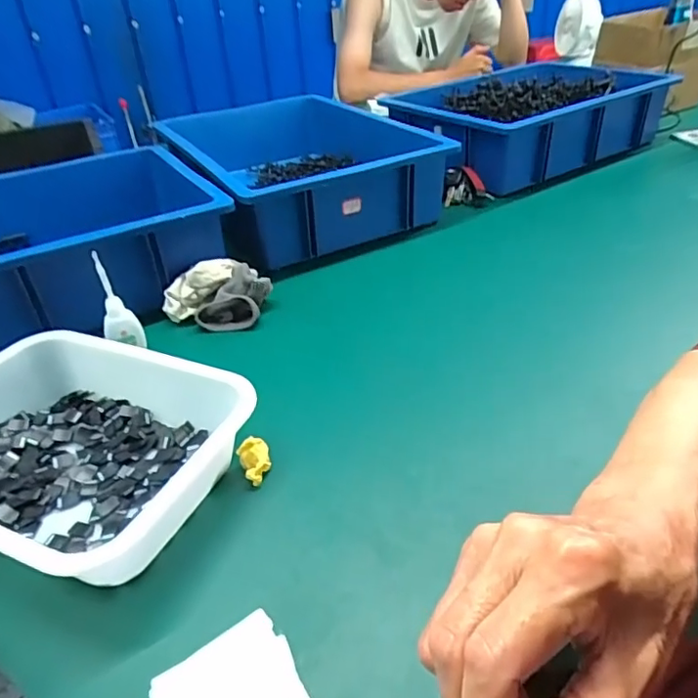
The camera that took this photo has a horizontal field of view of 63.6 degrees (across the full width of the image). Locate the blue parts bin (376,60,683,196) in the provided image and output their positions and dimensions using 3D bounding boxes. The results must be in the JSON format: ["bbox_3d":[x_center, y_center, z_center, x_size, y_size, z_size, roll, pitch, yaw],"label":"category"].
[{"bbox_3d":[0.330,-0.406,1.002,0.507,0.123,0.272,-24,39,-27],"label":"blue parts bin"}]

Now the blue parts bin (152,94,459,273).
[{"bbox_3d":[-0.073,-0.286,0.881,0.360,0.118,0.472,-17,36,-18],"label":"blue parts bin"}]

